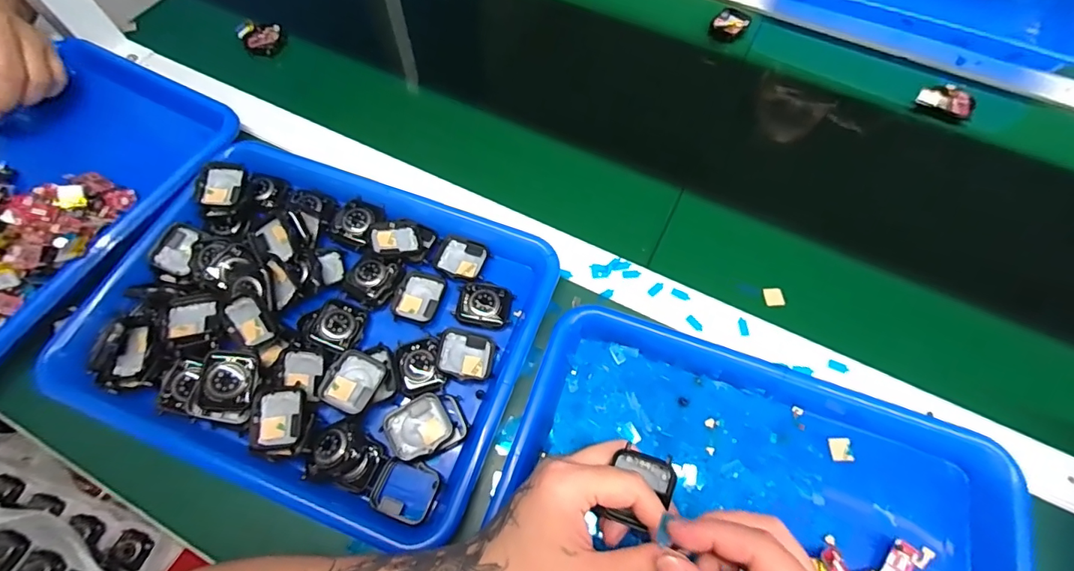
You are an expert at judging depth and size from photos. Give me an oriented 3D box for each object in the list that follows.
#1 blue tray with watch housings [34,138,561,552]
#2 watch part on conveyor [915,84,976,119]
[{"bbox_3d":[-0.174,0.023,0.381,0.338,0.038,0.262,20,67,9],"label":"blue tray with watch housings"},{"bbox_3d":[0.439,-0.200,0.508,0.056,0.018,0.032,17,66,8],"label":"watch part on conveyor"}]

